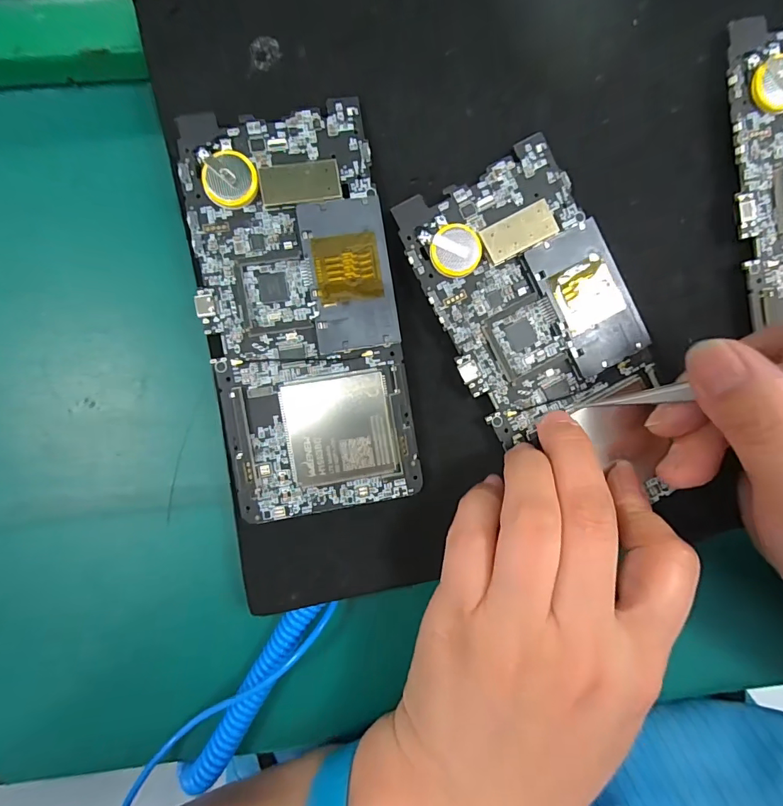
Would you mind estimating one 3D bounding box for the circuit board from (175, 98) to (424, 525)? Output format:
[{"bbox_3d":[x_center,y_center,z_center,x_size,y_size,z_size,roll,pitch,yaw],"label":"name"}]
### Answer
[{"bbox_3d":[-0.034,-0.033,0.169,0.072,0.005,0.152,-9,89,-2],"label":"circuit board"}]

